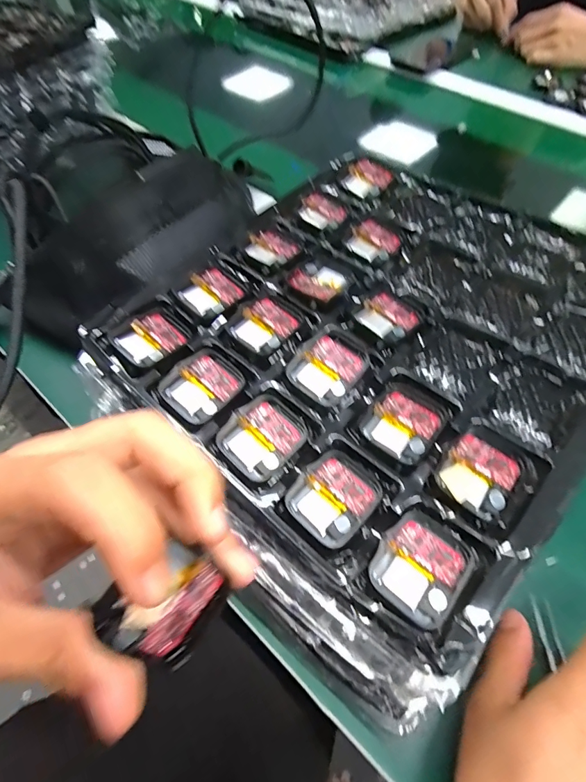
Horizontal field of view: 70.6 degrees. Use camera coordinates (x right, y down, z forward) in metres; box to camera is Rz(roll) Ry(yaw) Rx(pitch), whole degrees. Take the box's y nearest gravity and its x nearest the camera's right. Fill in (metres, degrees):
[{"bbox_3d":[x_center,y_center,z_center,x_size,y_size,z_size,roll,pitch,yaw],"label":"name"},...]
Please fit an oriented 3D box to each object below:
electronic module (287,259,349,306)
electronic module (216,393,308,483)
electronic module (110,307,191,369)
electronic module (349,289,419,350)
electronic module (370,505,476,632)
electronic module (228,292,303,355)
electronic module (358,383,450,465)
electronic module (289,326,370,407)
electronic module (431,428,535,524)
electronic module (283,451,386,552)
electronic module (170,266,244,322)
[{"bbox_3d":[0.017,-0.074,0.281,0.037,0.004,0.038,33,64,19],"label":"electronic module"},{"bbox_3d":[-0.016,0.025,0.226,0.037,0.009,0.043,39,66,22],"label":"electronic module"},{"bbox_3d":[-0.088,-0.034,0.258,0.036,0.007,0.040,38,66,21],"label":"electronic module"},{"bbox_3d":[0.058,-0.046,0.265,0.043,0.005,0.036,-38,65,-21],"label":"electronic module"},{"bbox_3d":[0.059,0.081,0.192,0.037,0.007,0.043,36,65,20],"label":"electronic module"},{"bbox_3d":[-0.018,-0.044,0.261,0.037,0.005,0.041,39,66,22],"label":"electronic module"},{"bbox_3d":[0.061,0.017,0.227,0.037,0.006,0.040,37,65,21],"label":"electronic module"},{"bbox_3d":[0.023,-0.015,0.246,0.044,0.011,0.037,-40,66,-22],"label":"electronic module"},{"bbox_3d":[0.095,0.041,0.207,0.038,0.005,0.042,40,66,22],"label":"electronic module"},{"bbox_3d":[0.021,0.053,0.210,0.038,0.005,0.042,40,66,22],"label":"electronic module"},{"bbox_3d":[-0.055,-0.065,0.275,0.039,0.008,0.037,-39,65,-21],"label":"electronic module"}]

